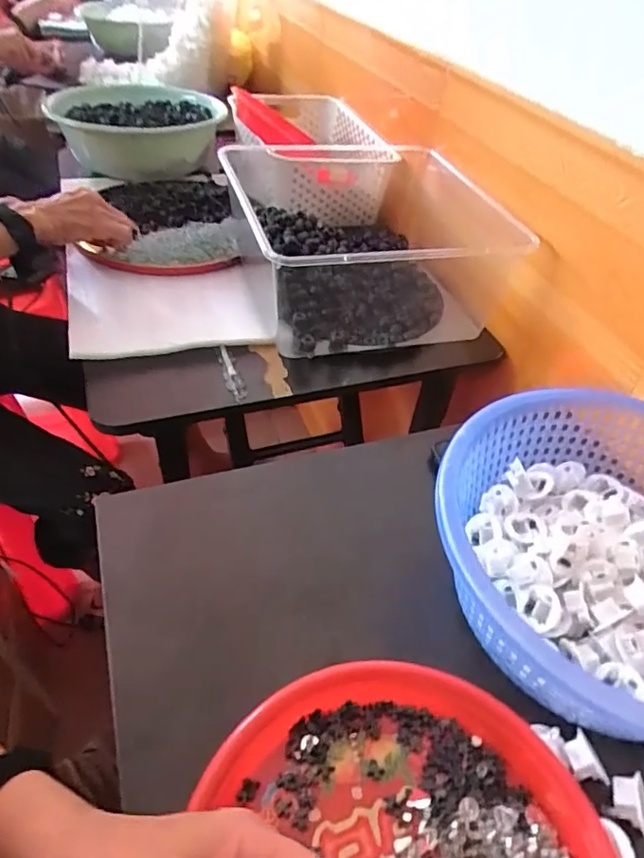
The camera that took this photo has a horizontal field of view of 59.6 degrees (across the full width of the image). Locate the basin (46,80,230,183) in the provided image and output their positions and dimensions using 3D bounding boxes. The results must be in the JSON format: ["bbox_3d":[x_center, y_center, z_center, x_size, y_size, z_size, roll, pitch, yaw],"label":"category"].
[{"bbox_3d":[-0.296,-0.489,0.928,0.262,0.082,0.263,-8,47,-10],"label":"basin"}]

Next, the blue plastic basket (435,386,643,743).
[{"bbox_3d":[0.225,0.092,0.417,0.275,0.092,0.270,-20,50,-23],"label":"blue plastic basket"}]

